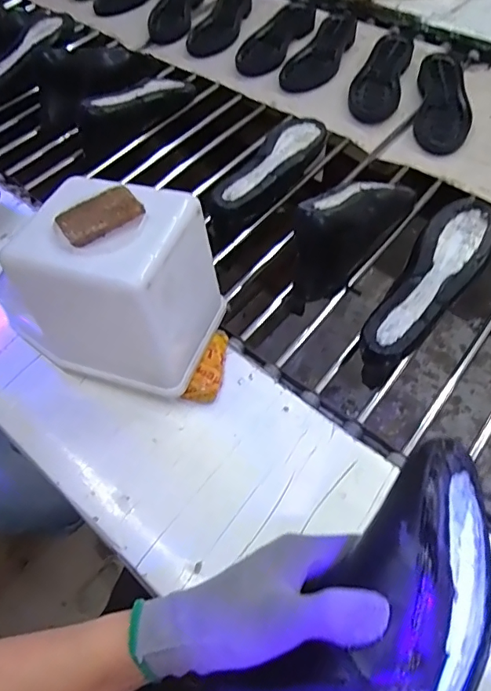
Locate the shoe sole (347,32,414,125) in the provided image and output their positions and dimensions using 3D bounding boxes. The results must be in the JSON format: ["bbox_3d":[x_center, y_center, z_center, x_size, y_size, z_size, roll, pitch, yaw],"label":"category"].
[{"bbox_3d":[0.247,-0.493,0.897,0.086,0.022,0.258,16,60,12],"label":"shoe sole"}]

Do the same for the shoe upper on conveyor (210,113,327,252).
[{"bbox_3d":[0.026,-0.254,0.742,0.076,0.068,0.251,38,67,23],"label":"shoe upper on conveyor"}]

